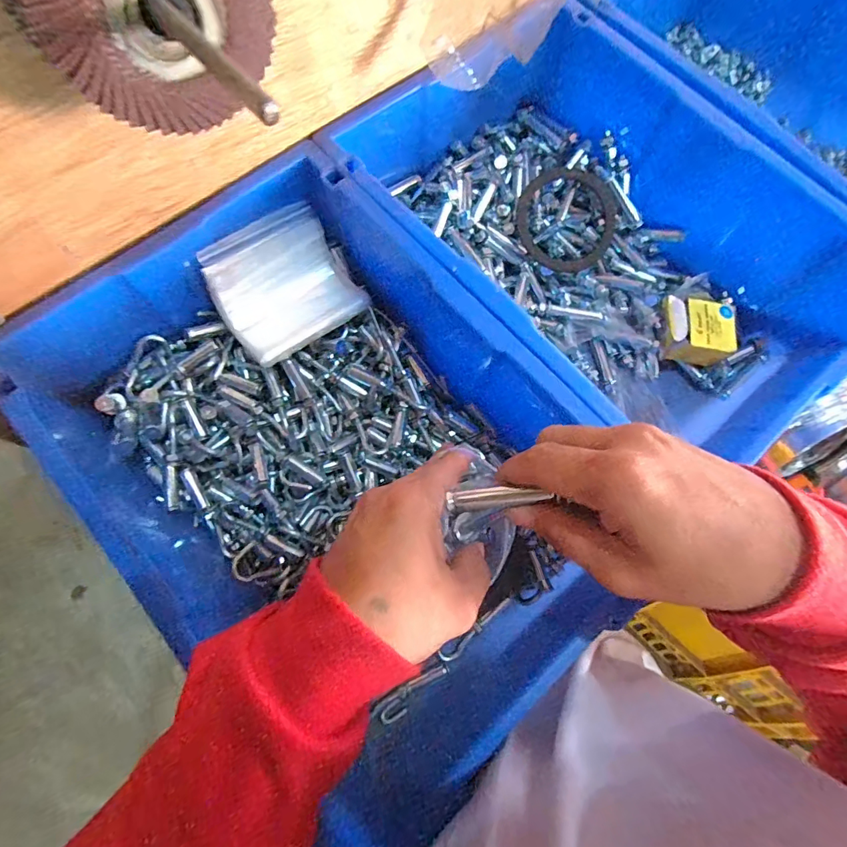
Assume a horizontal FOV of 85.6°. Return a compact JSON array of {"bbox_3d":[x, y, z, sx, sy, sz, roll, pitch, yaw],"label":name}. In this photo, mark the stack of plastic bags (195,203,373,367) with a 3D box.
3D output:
[{"bbox_3d":[-0.122,-0.122,0.401,0.114,0.103,0.050,-37,40,-22],"label":"stack of plastic bags"}]

